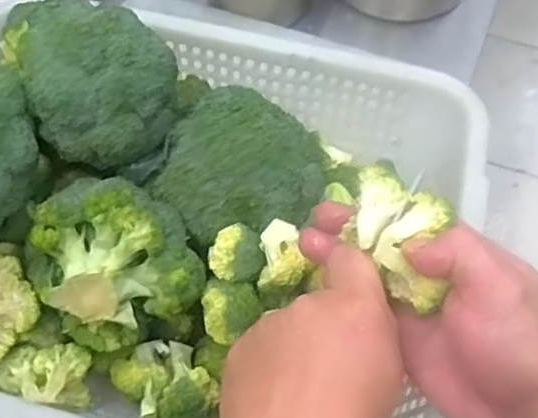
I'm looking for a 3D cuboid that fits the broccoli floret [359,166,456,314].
[{"bbox_3d":[0.069,0.011,0.338,0.041,0.029,0.080,-10,65,-5],"label":"broccoli floret"}]

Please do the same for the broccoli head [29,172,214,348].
[{"bbox_3d":[-0.097,0.033,0.412,0.093,0.075,0.088,-27,64,-14],"label":"broccoli head"}]

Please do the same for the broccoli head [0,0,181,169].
[{"bbox_3d":[-0.108,-0.084,0.421,0.090,0.065,0.099,-25,64,-13],"label":"broccoli head"}]

